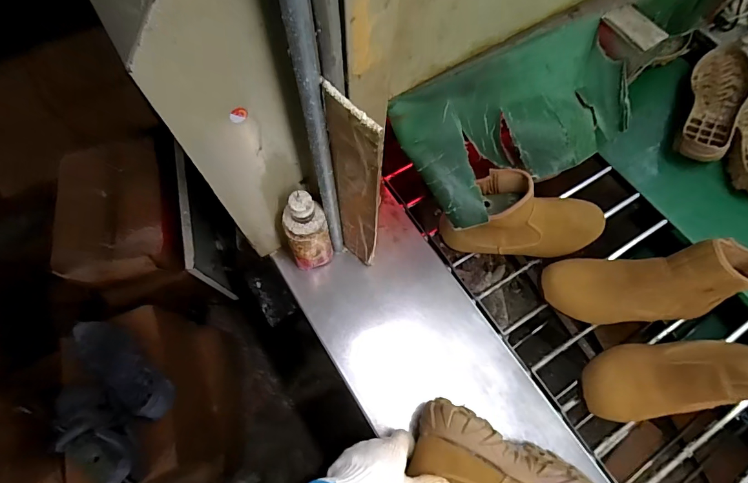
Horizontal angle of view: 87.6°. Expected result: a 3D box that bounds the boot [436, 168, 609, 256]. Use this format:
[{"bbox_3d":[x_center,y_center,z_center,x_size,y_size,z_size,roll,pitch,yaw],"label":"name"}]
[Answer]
[{"bbox_3d":[0.256,-0.042,0.626,0.270,0.140,0.088,2,69,1],"label":"boot"}]

